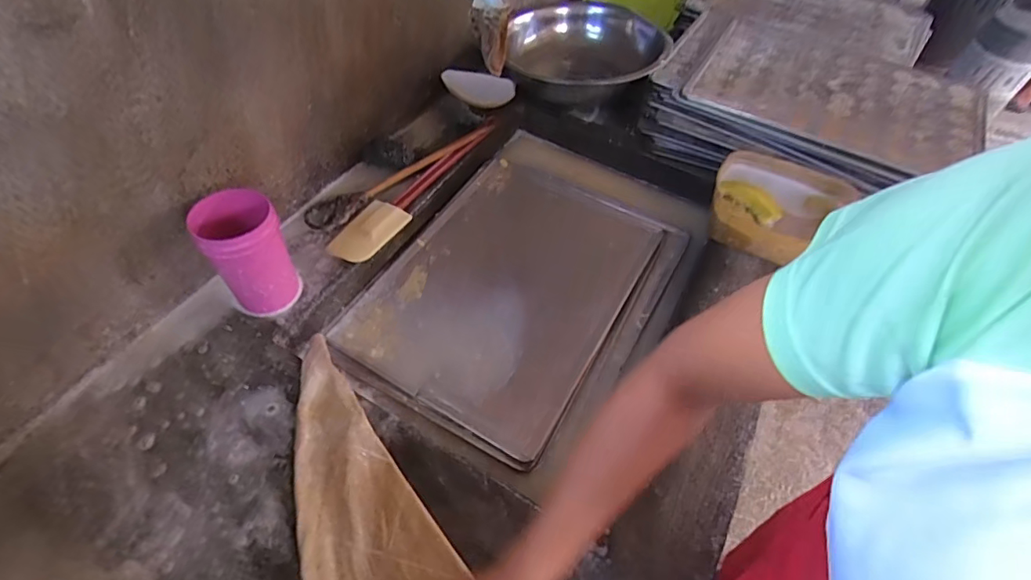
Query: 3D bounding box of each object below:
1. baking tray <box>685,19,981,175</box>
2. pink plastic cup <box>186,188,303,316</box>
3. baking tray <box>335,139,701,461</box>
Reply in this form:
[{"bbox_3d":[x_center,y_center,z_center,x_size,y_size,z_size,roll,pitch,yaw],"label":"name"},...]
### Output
[{"bbox_3d":[0.577,-0.363,0.912,0.469,0.023,0.370,23,55,12],"label":"baking tray"},{"bbox_3d":[-0.320,-0.042,0.616,0.088,0.140,0.083,3,53,-4],"label":"pink plastic cup"},{"bbox_3d":[0.033,-0.032,0.797,0.378,0.032,0.577,28,56,15],"label":"baking tray"}]

